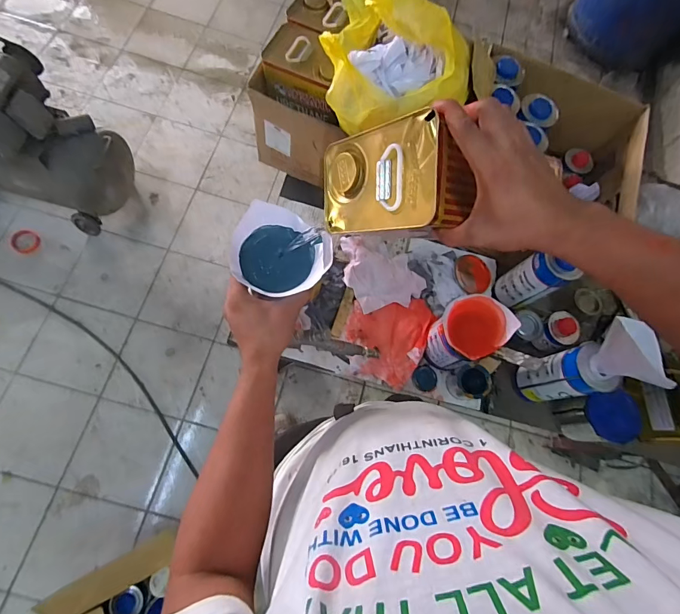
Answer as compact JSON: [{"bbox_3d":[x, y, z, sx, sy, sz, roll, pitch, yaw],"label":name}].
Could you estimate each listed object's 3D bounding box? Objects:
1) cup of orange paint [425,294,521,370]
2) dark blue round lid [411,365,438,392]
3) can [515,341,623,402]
[{"bbox_3d":[0.241,0.050,0.735,0.124,0.141,0.110,-23,77,-13],"label":"cup of orange paint"},{"bbox_3d":[0.179,0.152,0.795,0.054,0.018,0.051,2,73,-7],"label":"dark blue round lid"},{"bbox_3d":[0.421,0.135,0.726,0.075,0.187,0.084,-14,75,-11],"label":"can"}]

